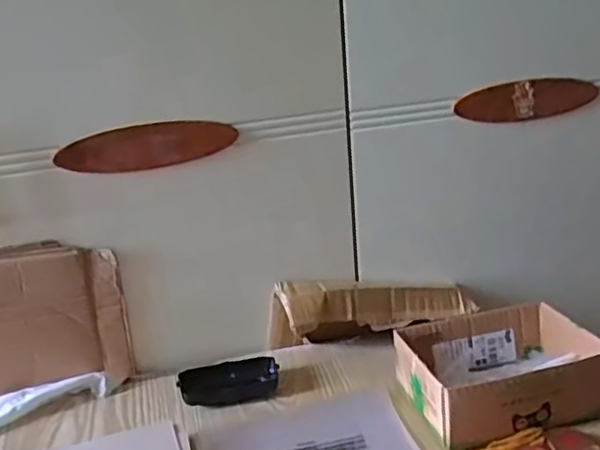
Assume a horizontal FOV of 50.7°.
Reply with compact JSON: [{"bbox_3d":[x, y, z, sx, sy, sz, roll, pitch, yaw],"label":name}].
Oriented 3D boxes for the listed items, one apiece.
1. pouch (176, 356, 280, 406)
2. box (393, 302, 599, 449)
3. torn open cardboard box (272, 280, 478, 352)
[{"bbox_3d":[-0.078,0.173,0.709,0.107,0.026,0.052,-9,21,-11],"label":"pouch"},{"bbox_3d":[0.201,0.147,0.648,0.178,0.068,0.138,-9,21,-11],"label":"box"},{"bbox_3d":[0.091,0.101,0.779,0.251,0.079,0.061,-9,21,-11],"label":"torn open cardboard box"}]

